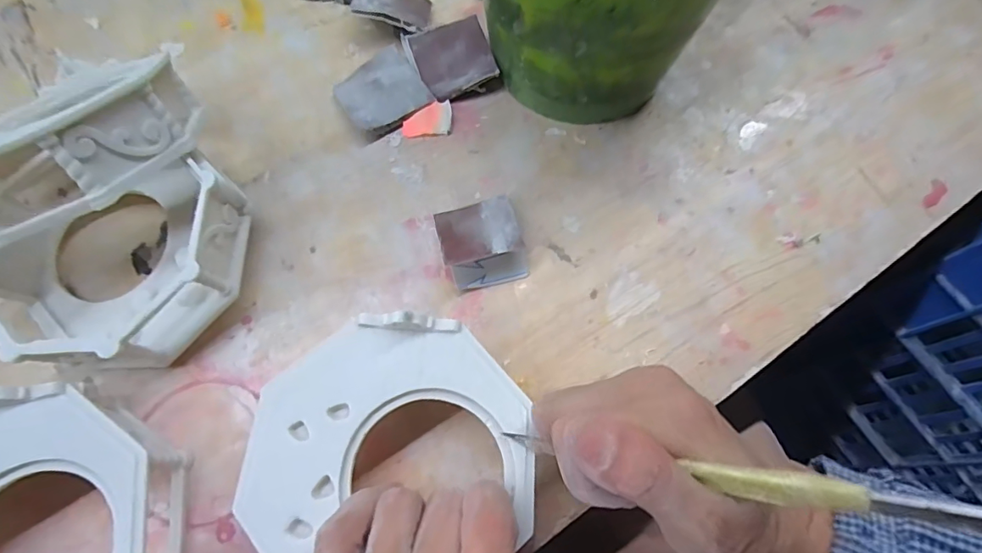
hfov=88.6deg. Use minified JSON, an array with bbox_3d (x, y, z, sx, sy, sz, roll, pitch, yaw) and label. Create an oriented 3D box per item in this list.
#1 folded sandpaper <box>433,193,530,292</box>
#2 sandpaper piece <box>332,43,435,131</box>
[{"bbox_3d":[-0.006,-0.021,0.273,0.043,0.022,0.049,-14,69,-7],"label":"folded sandpaper"},{"bbox_3d":[-0.068,-0.116,0.316,0.051,0.013,0.047,-29,72,-13],"label":"sandpaper piece"}]

